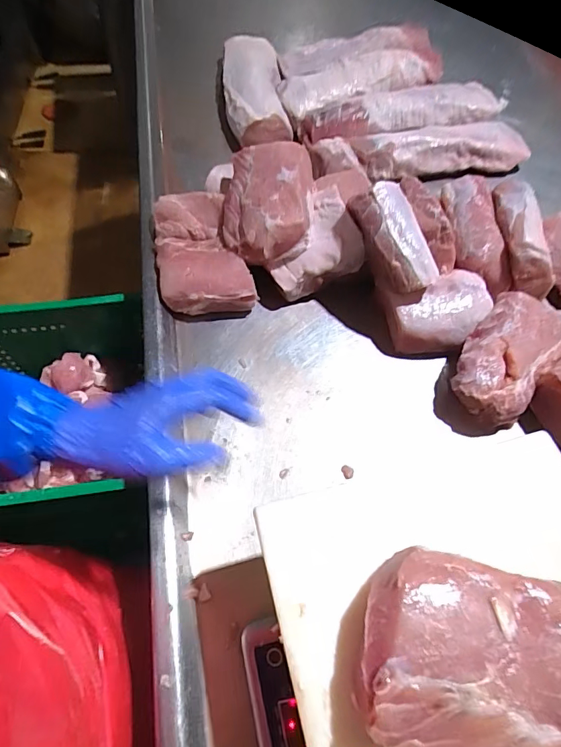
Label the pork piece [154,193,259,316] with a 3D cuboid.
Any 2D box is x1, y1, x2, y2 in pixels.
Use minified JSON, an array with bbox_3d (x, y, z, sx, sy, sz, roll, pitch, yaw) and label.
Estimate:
[{"bbox_3d":[-0.129,-0.195,0.687,0.133,0.076,0.226,-11,60,-9],"label":"pork piece"}]

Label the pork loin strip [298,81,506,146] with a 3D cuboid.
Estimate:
[{"bbox_3d":[0.251,-0.516,0.848,0.426,0.061,0.126,-15,61,-11],"label":"pork loin strip"}]

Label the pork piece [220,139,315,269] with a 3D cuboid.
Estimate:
[{"bbox_3d":[-0.020,-0.257,0.652,0.128,0.085,0.186,3,59,0],"label":"pork piece"}]

